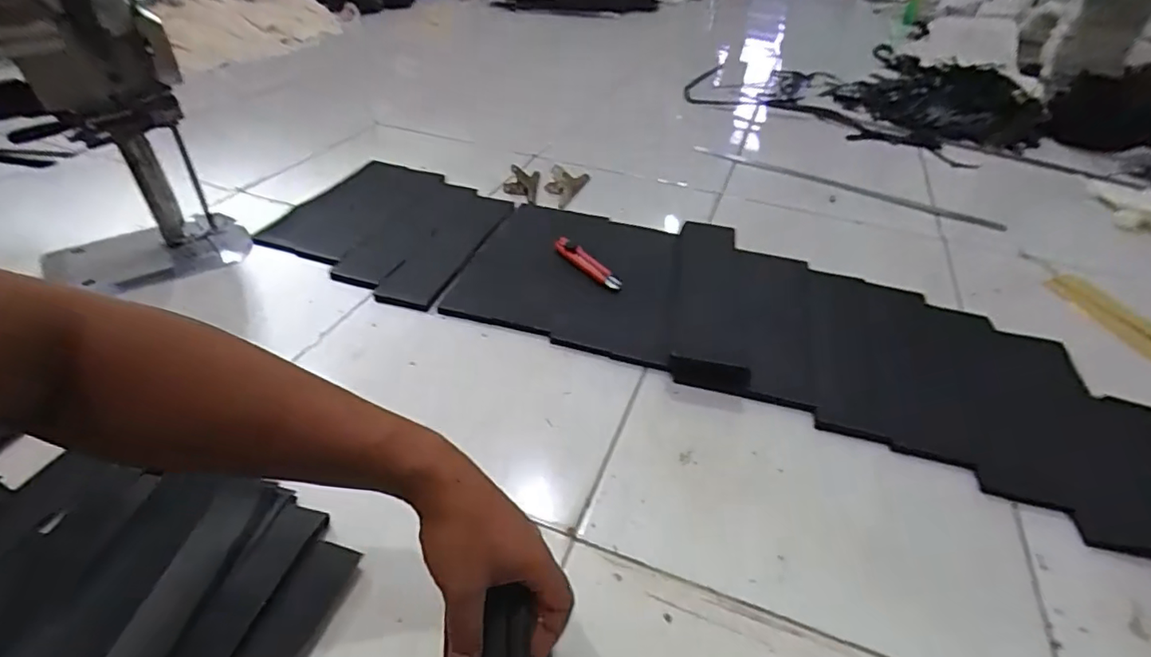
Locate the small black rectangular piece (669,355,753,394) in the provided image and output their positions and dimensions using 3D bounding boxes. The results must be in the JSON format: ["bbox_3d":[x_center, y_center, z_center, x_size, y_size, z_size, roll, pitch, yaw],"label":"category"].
[{"bbox_3d":[0.159,0.055,0.668,0.093,0.036,0.010,12,40,11],"label":"small black rectangular piece"}]

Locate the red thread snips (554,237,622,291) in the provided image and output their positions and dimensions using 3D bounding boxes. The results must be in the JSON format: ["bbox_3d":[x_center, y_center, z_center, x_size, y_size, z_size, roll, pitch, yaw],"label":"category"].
[{"bbox_3d":[0.018,-0.099,0.850,0.129,0.019,0.025,38,49,17],"label":"red thread snips"}]

